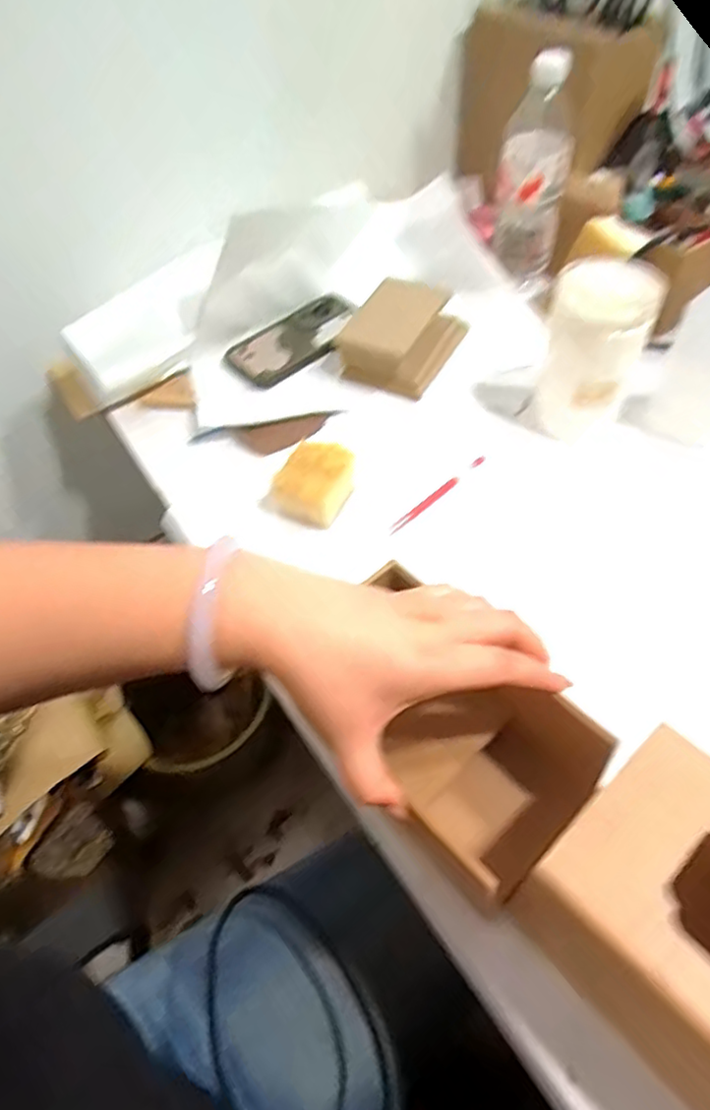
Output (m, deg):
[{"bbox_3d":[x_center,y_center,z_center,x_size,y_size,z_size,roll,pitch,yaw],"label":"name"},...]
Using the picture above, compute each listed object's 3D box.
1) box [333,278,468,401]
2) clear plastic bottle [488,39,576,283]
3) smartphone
[{"bbox_3d":[0.053,-0.244,0.705,0.100,0.055,0.140,25,60,21],"label":"box"},{"bbox_3d":[0.206,-0.434,0.737,0.073,0.216,0.063,25,60,21],"label":"clear plastic bottle"},{"bbox_3d":[-0.061,-0.253,0.743,0.166,0.015,0.079,-34,58,-18],"label":"smartphone"}]

